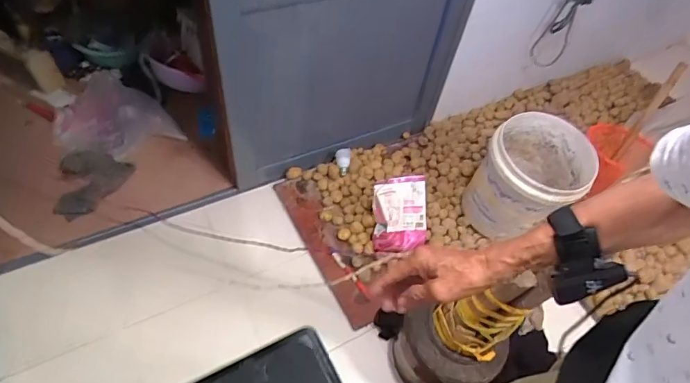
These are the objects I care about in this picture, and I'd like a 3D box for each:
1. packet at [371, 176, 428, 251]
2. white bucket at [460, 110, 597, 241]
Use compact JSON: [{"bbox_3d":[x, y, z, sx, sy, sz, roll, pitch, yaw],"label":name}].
[{"bbox_3d":[0.177,0.071,1.397,0.171,0.067,0.237,-3,93,-8],"label":"packet"},{"bbox_3d":[0.549,-0.012,1.365,0.265,0.410,0.292,27,54,13],"label":"white bucket"}]

